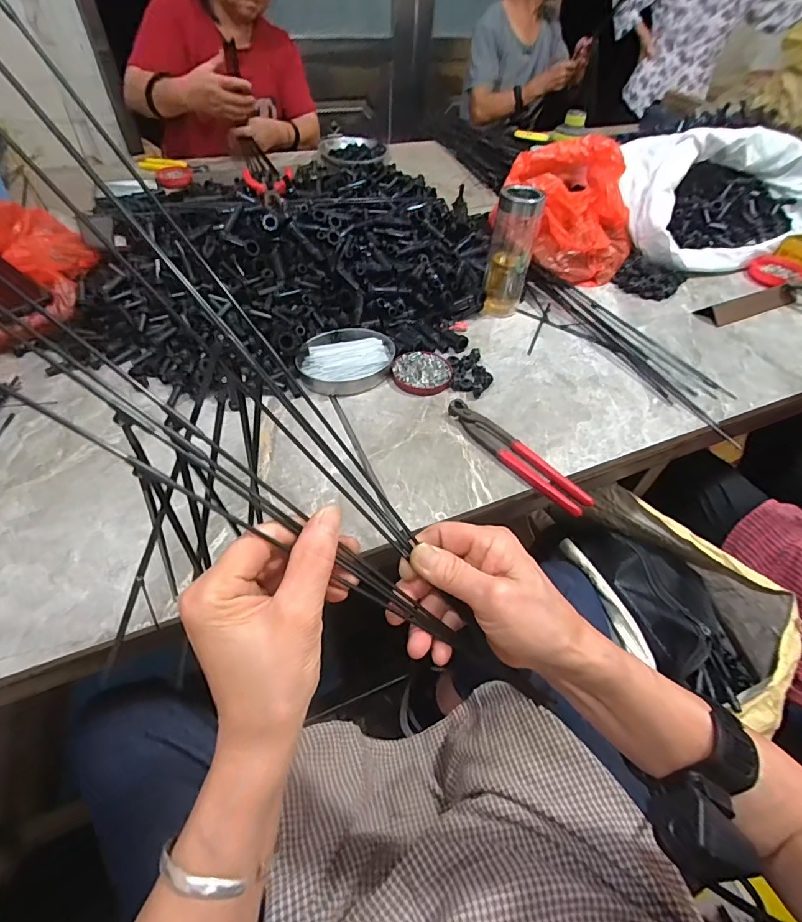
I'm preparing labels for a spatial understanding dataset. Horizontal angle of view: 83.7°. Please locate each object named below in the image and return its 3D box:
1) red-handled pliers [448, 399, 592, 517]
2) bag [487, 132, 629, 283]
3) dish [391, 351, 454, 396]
[{"bbox_3d":[0.132,-0.010,0.523,0.035,0.015,0.198,-32,58,-26],"label":"red-handled pliers"},{"bbox_3d":[0.307,-0.462,0.829,0.246,0.161,0.245,-20,54,-19],"label":"bag"},{"bbox_3d":[0.029,-0.122,0.619,0.081,0.013,0.075,2,50,-2],"label":"dish"}]

